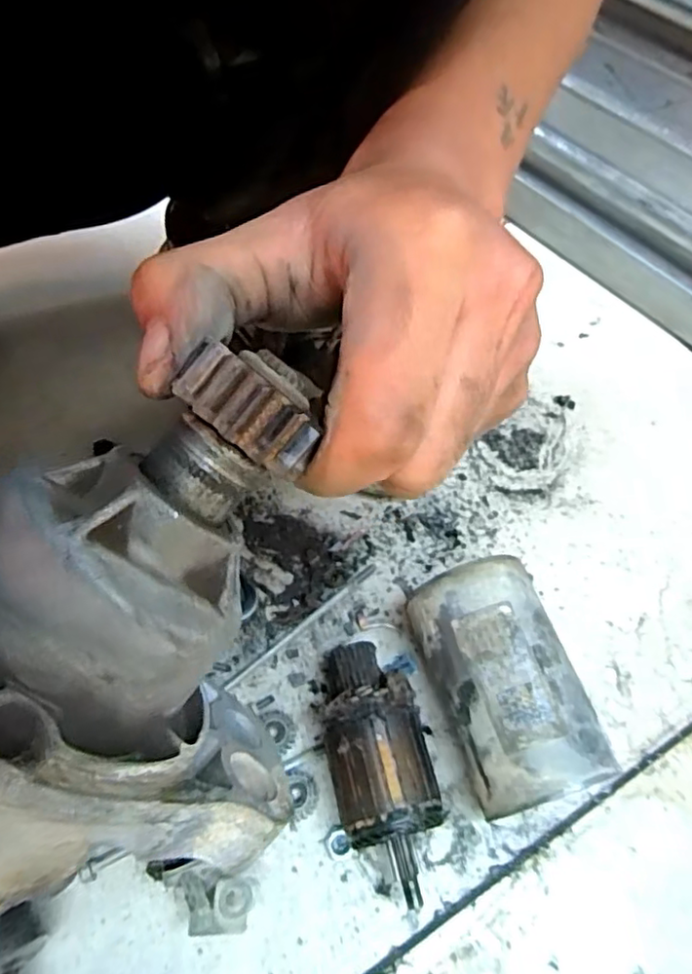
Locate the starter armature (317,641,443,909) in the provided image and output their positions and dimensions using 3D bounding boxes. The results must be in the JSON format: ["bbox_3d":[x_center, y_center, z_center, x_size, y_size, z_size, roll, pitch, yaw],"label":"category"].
[{"bbox_3d":[0.013,0.126,0.281,0.043,0.049,0.103,-10,59,-10],"label":"starter armature"}]

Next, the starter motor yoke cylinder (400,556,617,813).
[{"bbox_3d":[0.070,0.095,0.294,0.055,0.065,0.101,-13,60,-12],"label":"starter motor yoke cylinder"}]

